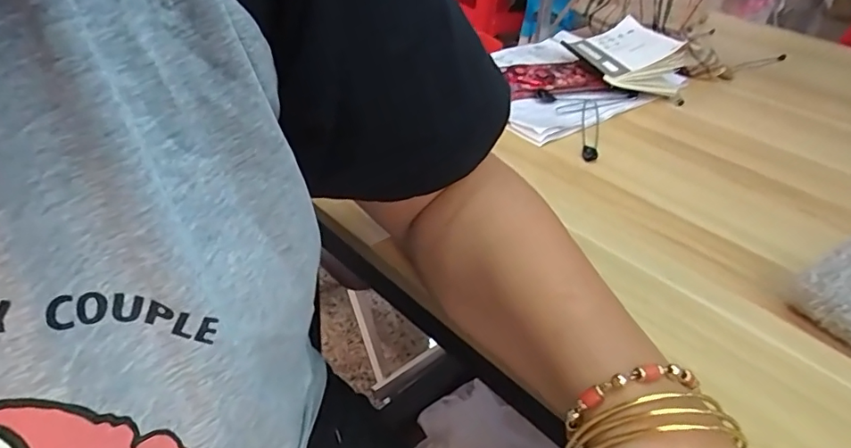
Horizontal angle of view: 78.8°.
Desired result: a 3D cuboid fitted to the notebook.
[{"bbox_3d":[0.251,-0.211,0.649,0.114,0.053,0.144,-5,39,-16],"label":"notebook"}]

